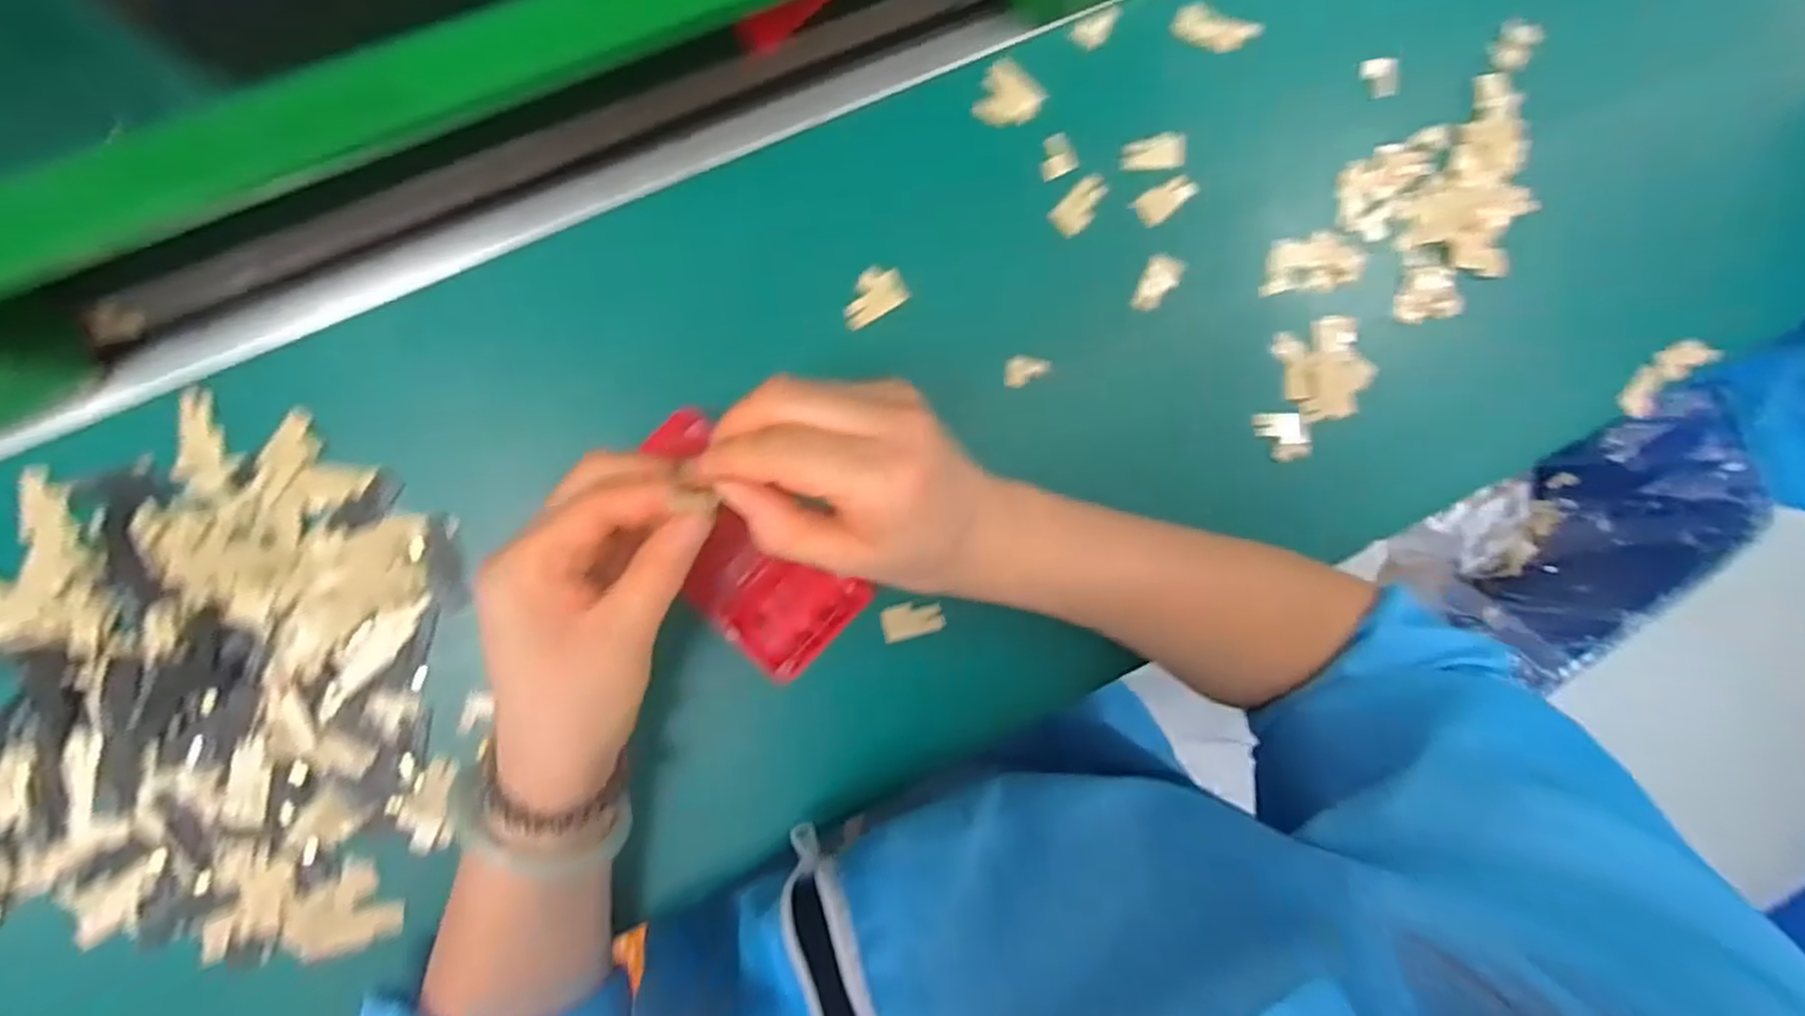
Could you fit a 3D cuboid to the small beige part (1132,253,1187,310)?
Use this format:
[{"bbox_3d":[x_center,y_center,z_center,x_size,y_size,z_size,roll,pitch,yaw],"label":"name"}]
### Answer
[{"bbox_3d":[0.129,-0.113,0.389,0.016,0.010,0.028,21,88,-7],"label":"small beige part"}]

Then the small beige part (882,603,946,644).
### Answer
[{"bbox_3d":[0.005,0.054,0.375,0.029,0.004,0.017,-13,93,-7],"label":"small beige part"}]

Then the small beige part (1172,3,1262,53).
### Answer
[{"bbox_3d":[0.158,-0.239,0.387,0.047,0.007,0.015,7,90,-8],"label":"small beige part"}]

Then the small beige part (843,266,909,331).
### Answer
[{"bbox_3d":[-0.015,-0.100,0.365,0.033,0.004,0.022,-33,95,-6],"label":"small beige part"}]

